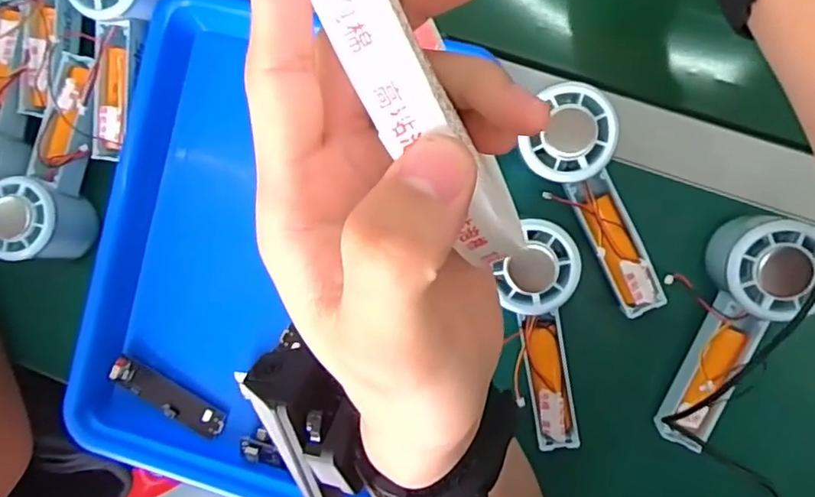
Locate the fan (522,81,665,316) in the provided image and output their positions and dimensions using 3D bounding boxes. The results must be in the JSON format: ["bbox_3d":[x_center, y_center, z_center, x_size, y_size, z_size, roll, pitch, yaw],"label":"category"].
[{"bbox_3d":[0.117,-0.027,0.372,0.055,0.027,0.153,-23,104,9],"label":"fan"}]

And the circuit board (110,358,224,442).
[{"bbox_3d":[-0.175,0.109,0.435,0.090,0.008,0.025,27,96,7],"label":"circuit board"}]

